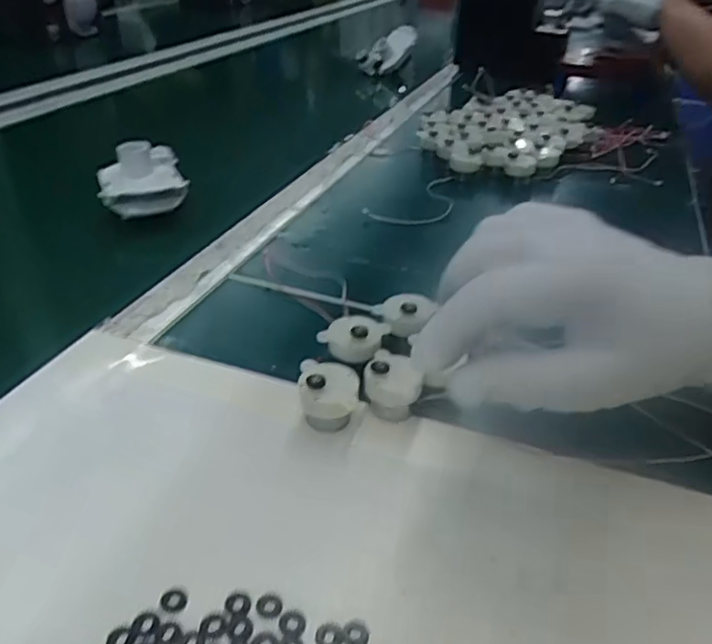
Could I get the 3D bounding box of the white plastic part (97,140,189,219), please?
[{"bbox_3d":[-0.193,-0.134,0.556,0.070,0.046,0.085,-10,36,-18],"label":"white plastic part"}]

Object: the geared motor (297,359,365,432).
[{"bbox_3d":[-0.015,0.041,0.337,0.032,0.030,0.036,1,34,-2],"label":"geared motor"}]

